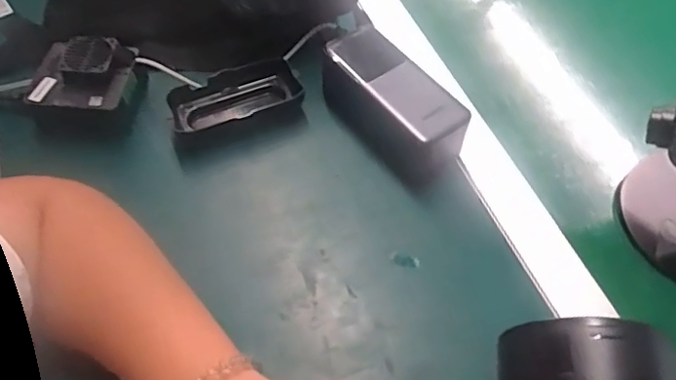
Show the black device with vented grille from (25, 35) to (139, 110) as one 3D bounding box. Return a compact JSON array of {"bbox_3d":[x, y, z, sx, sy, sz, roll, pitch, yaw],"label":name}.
[{"bbox_3d":[-0.211,-0.096,0.468,0.070,0.026,0.067,8,70,-6],"label":"black device with vented grille"}]

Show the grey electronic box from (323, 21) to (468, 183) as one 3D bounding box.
[{"bbox_3d":[0.045,-0.072,0.457,0.055,0.062,0.127,-27,58,-23],"label":"grey electronic box"}]

